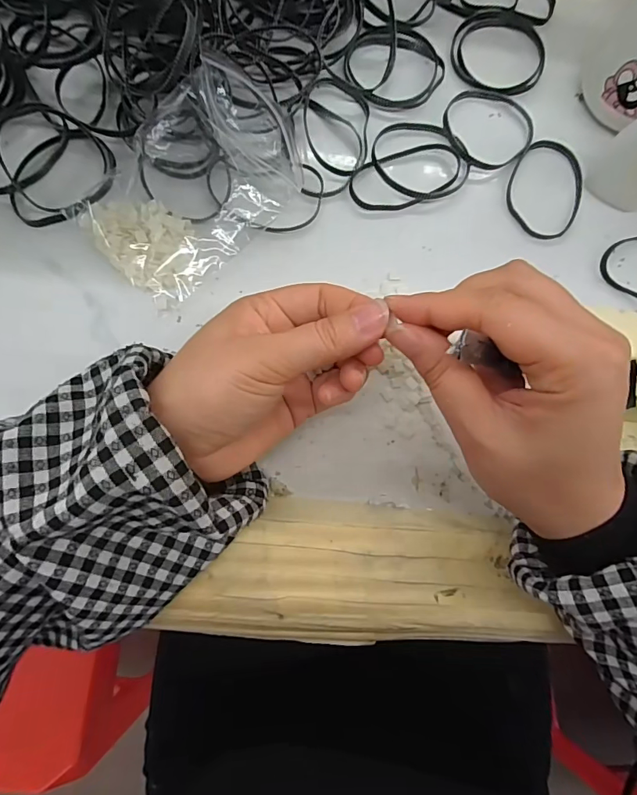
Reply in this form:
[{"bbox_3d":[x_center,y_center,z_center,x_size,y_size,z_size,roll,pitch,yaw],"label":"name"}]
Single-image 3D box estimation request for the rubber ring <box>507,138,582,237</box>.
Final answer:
[{"bbox_3d":[0.148,-0.136,0.284,0.049,0.004,0.067,13,81,-2],"label":"rubber ring"}]

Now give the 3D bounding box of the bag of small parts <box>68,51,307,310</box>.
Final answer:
[{"bbox_3d":[-0.070,-0.130,0.254,0.092,0.033,0.138,39,81,2],"label":"bag of small parts"}]

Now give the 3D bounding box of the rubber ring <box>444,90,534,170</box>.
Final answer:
[{"bbox_3d":[0.112,-0.179,0.286,0.061,0.007,0.057,1,82,-4],"label":"rubber ring"}]

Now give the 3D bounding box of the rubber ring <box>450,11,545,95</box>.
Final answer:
[{"bbox_3d":[0.123,-0.235,0.296,0.061,0.005,0.061,1,82,-4],"label":"rubber ring"}]

